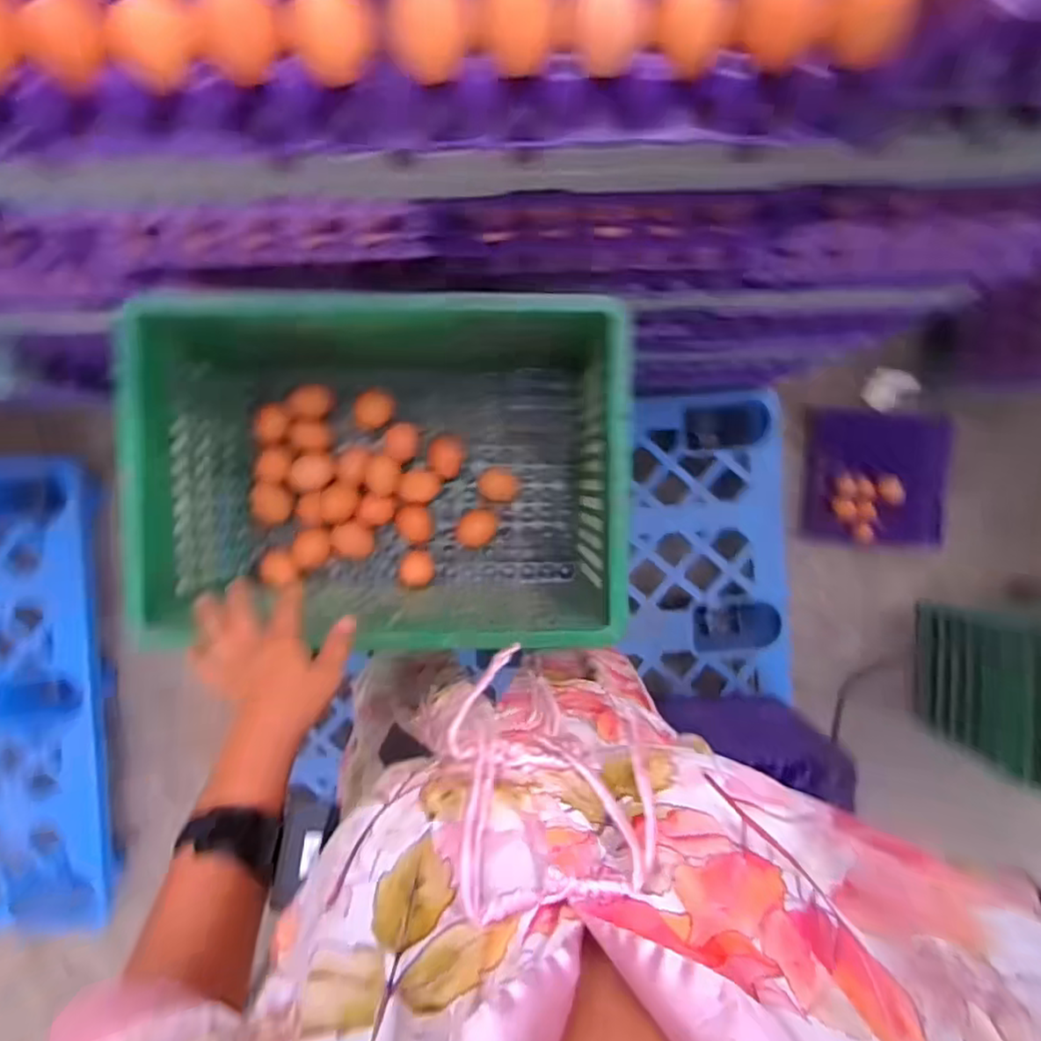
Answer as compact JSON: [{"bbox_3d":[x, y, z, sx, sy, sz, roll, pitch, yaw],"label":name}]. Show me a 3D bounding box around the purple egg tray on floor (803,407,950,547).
[{"bbox_3d":[0.809,-0.093,1.432,0.311,0.082,0.299,3,91,-1],"label":"purple egg tray on floor"}]

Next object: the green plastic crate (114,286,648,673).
[{"bbox_3d":[-0.137,-0.052,0.705,0.426,0.251,0.305,-2,91,-1],"label":"green plastic crate"}]

